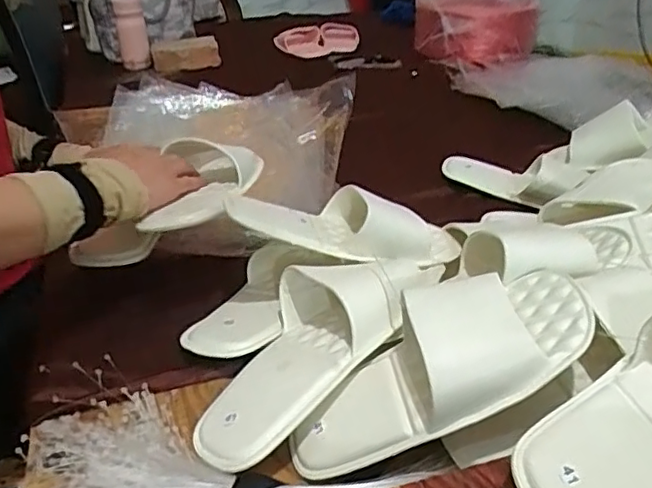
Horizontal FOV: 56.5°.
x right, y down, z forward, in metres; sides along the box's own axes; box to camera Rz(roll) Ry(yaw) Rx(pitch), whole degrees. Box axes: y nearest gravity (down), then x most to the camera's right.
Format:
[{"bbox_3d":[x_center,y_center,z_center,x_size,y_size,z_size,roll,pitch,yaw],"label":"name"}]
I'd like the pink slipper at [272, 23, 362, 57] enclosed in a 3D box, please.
[{"bbox_3d":[-0.008,-0.531,1.600,0.225,0.061,0.106,-13,32,-19],"label":"pink slipper"}]

